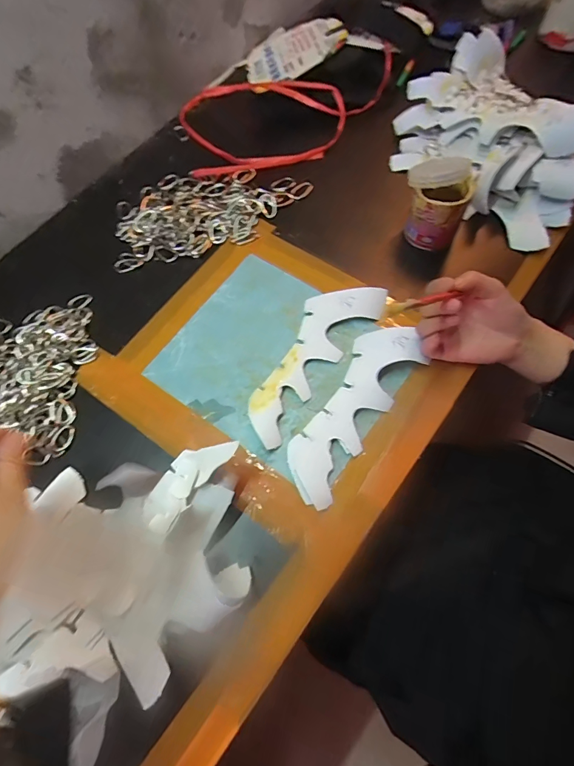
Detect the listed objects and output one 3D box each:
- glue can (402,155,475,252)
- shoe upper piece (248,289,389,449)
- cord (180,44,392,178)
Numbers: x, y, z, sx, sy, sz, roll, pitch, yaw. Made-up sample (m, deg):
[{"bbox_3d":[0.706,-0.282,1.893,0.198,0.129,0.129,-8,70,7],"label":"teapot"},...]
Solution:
[{"bbox_3d":[0.175,-0.211,0.462,0.073,0.095,0.063,25,71,15],"label":"glue can"},{"bbox_3d":[0.026,-0.032,0.436,0.071,0.018,0.215,32,72,15],"label":"shoe upper piece"},{"bbox_3d":[-0.001,-0.419,0.601,0.342,0.041,0.217,-9,70,6],"label":"cord"}]

